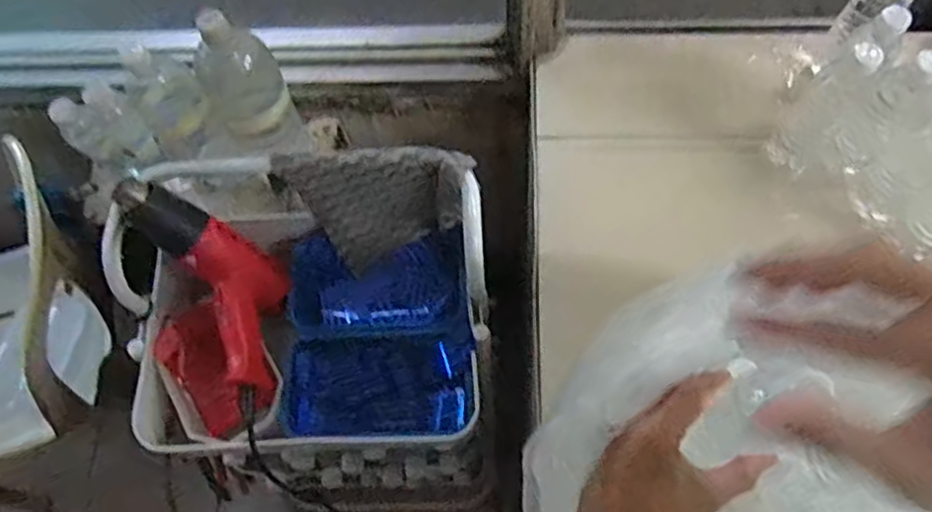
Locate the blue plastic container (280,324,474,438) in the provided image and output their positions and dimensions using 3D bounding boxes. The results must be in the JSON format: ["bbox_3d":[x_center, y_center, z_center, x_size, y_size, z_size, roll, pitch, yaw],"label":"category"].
[{"bbox_3d":[-0.106,0.150,0.768,0.223,0.048,0.130,-6,66,1],"label":"blue plastic container"}]

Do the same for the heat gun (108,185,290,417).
[{"bbox_3d":[-0.284,0.023,0.764,0.136,0.091,0.278,-32,97,-11],"label":"heat gun"}]

